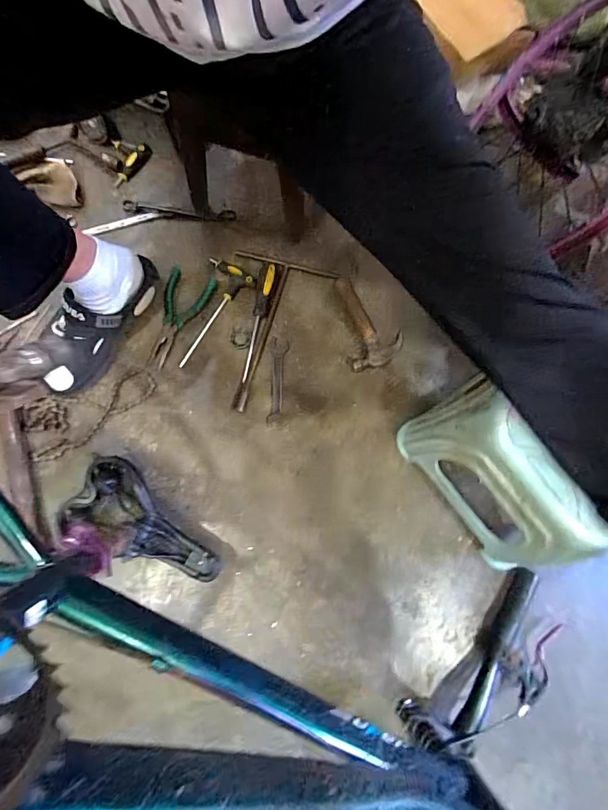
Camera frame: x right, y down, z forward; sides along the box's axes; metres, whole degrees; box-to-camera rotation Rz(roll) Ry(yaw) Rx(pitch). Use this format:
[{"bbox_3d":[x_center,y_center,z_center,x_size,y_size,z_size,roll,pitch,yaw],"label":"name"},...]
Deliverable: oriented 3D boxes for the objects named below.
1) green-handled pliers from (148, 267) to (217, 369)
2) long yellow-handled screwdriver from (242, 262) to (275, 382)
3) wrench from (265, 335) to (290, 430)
[{"bbox_3d":[-0.228,-0.155,0.719,0.081,0.017,0.180,20,77,4],"label":"green-handled pliers"},{"bbox_3d":[-0.081,-0.148,0.710,0.027,0.032,0.211,9,77,1],"label":"long yellow-handled screwdriver"},{"bbox_3d":[-0.049,-0.041,0.702,0.030,0.006,0.155,5,77,0],"label":"wrench"}]

